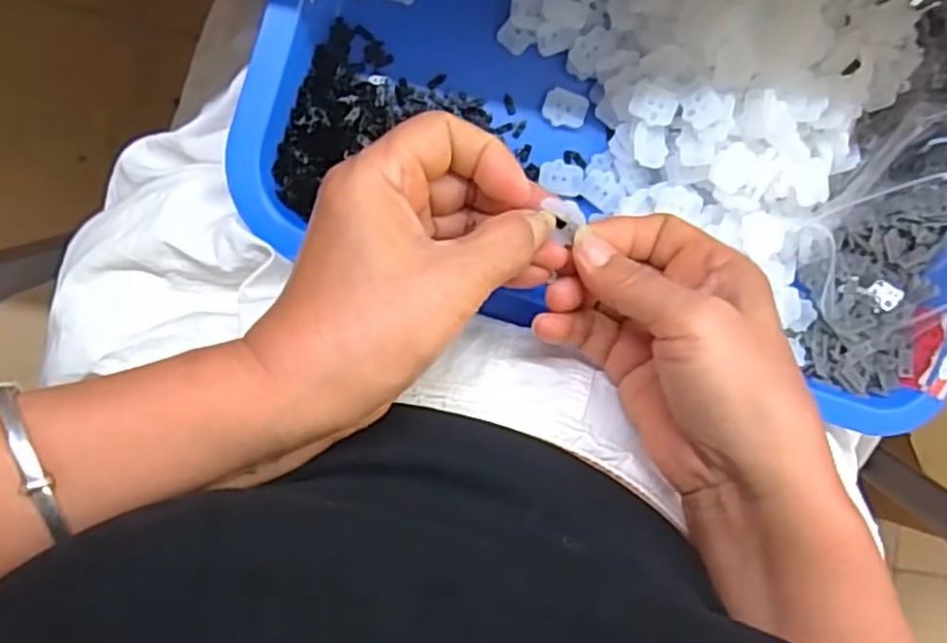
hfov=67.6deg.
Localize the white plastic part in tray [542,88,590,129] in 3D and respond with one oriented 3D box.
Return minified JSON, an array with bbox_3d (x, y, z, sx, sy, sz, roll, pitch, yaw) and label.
[{"bbox_3d":[0.046,-0.107,0.356,0.021,0.004,0.018,17,85,-8],"label":"white plastic part in tray"}]

